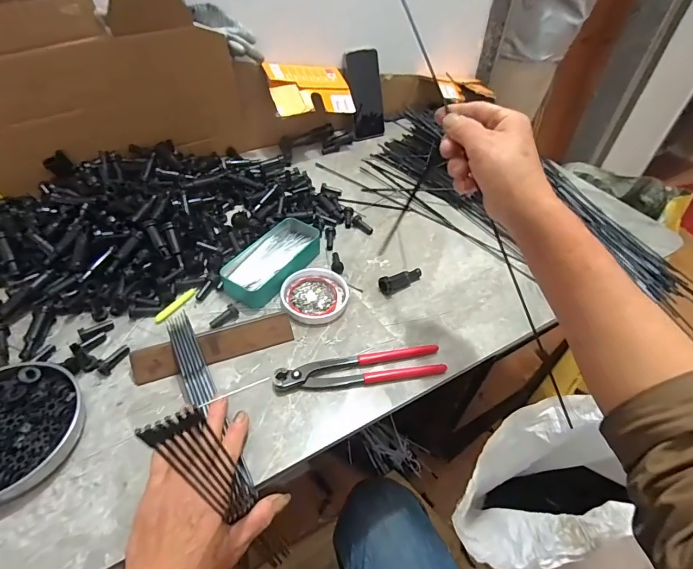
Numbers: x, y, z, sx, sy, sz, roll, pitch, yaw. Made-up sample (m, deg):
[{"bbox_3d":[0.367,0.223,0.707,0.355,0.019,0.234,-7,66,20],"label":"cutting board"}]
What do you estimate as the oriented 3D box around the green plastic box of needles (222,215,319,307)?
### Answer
[{"bbox_3d":[-0.103,-0.038,0.564,0.075,0.028,0.156,22,49,17],"label":"green plastic box of needles"}]

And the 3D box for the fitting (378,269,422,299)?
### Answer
[{"bbox_3d":[0.079,-0.009,0.565,0.070,0.025,0.022,-26,53,-25],"label":"fitting"}]

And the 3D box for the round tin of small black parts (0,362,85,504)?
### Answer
[{"bbox_3d":[-0.335,0.142,0.392,0.137,0.028,0.137,2,47,-2],"label":"round tin of small black parts"}]

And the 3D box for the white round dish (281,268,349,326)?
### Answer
[{"bbox_3d":[-0.042,0.013,0.540,0.085,0.012,0.089,2,47,-2],"label":"white round dish"}]

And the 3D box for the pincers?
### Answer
[{"bbox_3d":[0.018,0.099,0.464,0.194,0.015,0.038,-8,48,-11],"label":"pincers"}]

